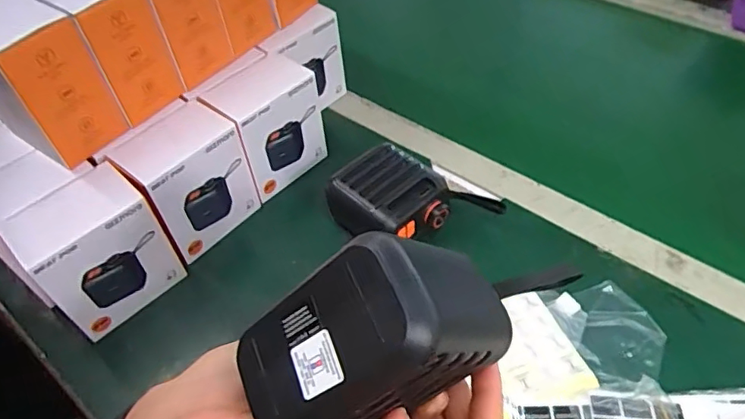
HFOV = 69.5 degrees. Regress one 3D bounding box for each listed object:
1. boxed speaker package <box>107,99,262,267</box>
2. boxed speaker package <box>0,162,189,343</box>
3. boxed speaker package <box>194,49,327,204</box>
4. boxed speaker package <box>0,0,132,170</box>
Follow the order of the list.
[{"bbox_3d":[-0.173,-0.026,0.508,0.066,0.110,0.103,27,57,25],"label":"boxed speaker package"},{"bbox_3d":[-0.234,0.037,0.459,0.062,0.112,0.097,35,61,29],"label":"boxed speaker package"},{"bbox_3d":[-0.108,-0.087,0.559,0.068,0.109,0.102,32,60,28],"label":"boxed speaker package"},{"bbox_3d":[-0.278,-0.109,0.436,0.099,0.114,0.073,25,56,23],"label":"boxed speaker package"}]

